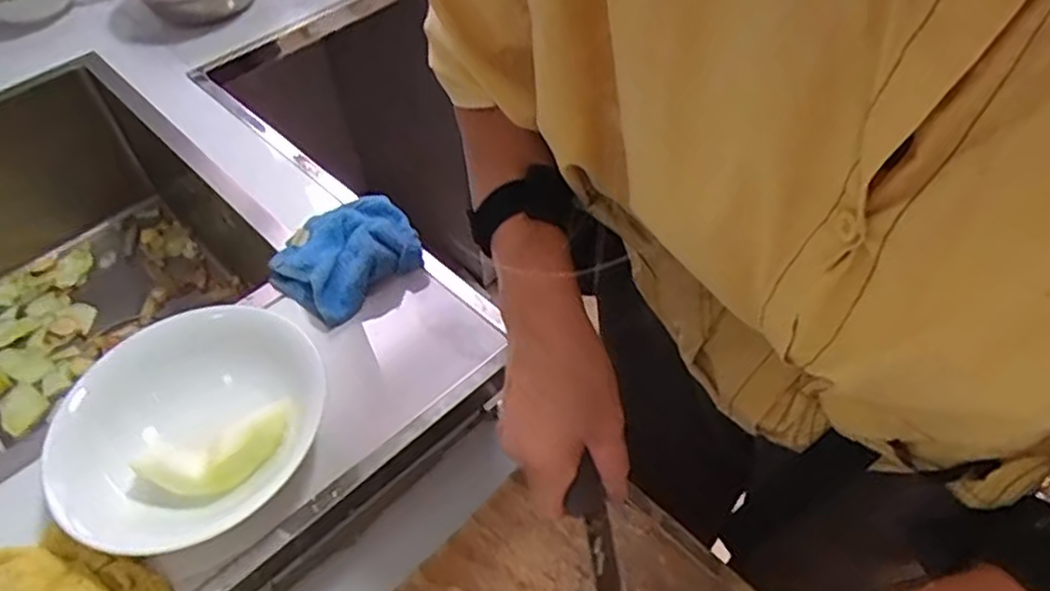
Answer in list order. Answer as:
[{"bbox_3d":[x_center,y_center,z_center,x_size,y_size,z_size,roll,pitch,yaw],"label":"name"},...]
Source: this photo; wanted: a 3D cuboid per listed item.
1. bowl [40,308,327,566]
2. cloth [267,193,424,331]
[{"bbox_3d":[-0.208,0.086,0.461,0.154,0.060,0.168,-2,50,3],"label":"bowl"},{"bbox_3d":[-0.142,-0.035,0.574,0.115,0.041,0.090,-35,56,-22],"label":"cloth"}]

